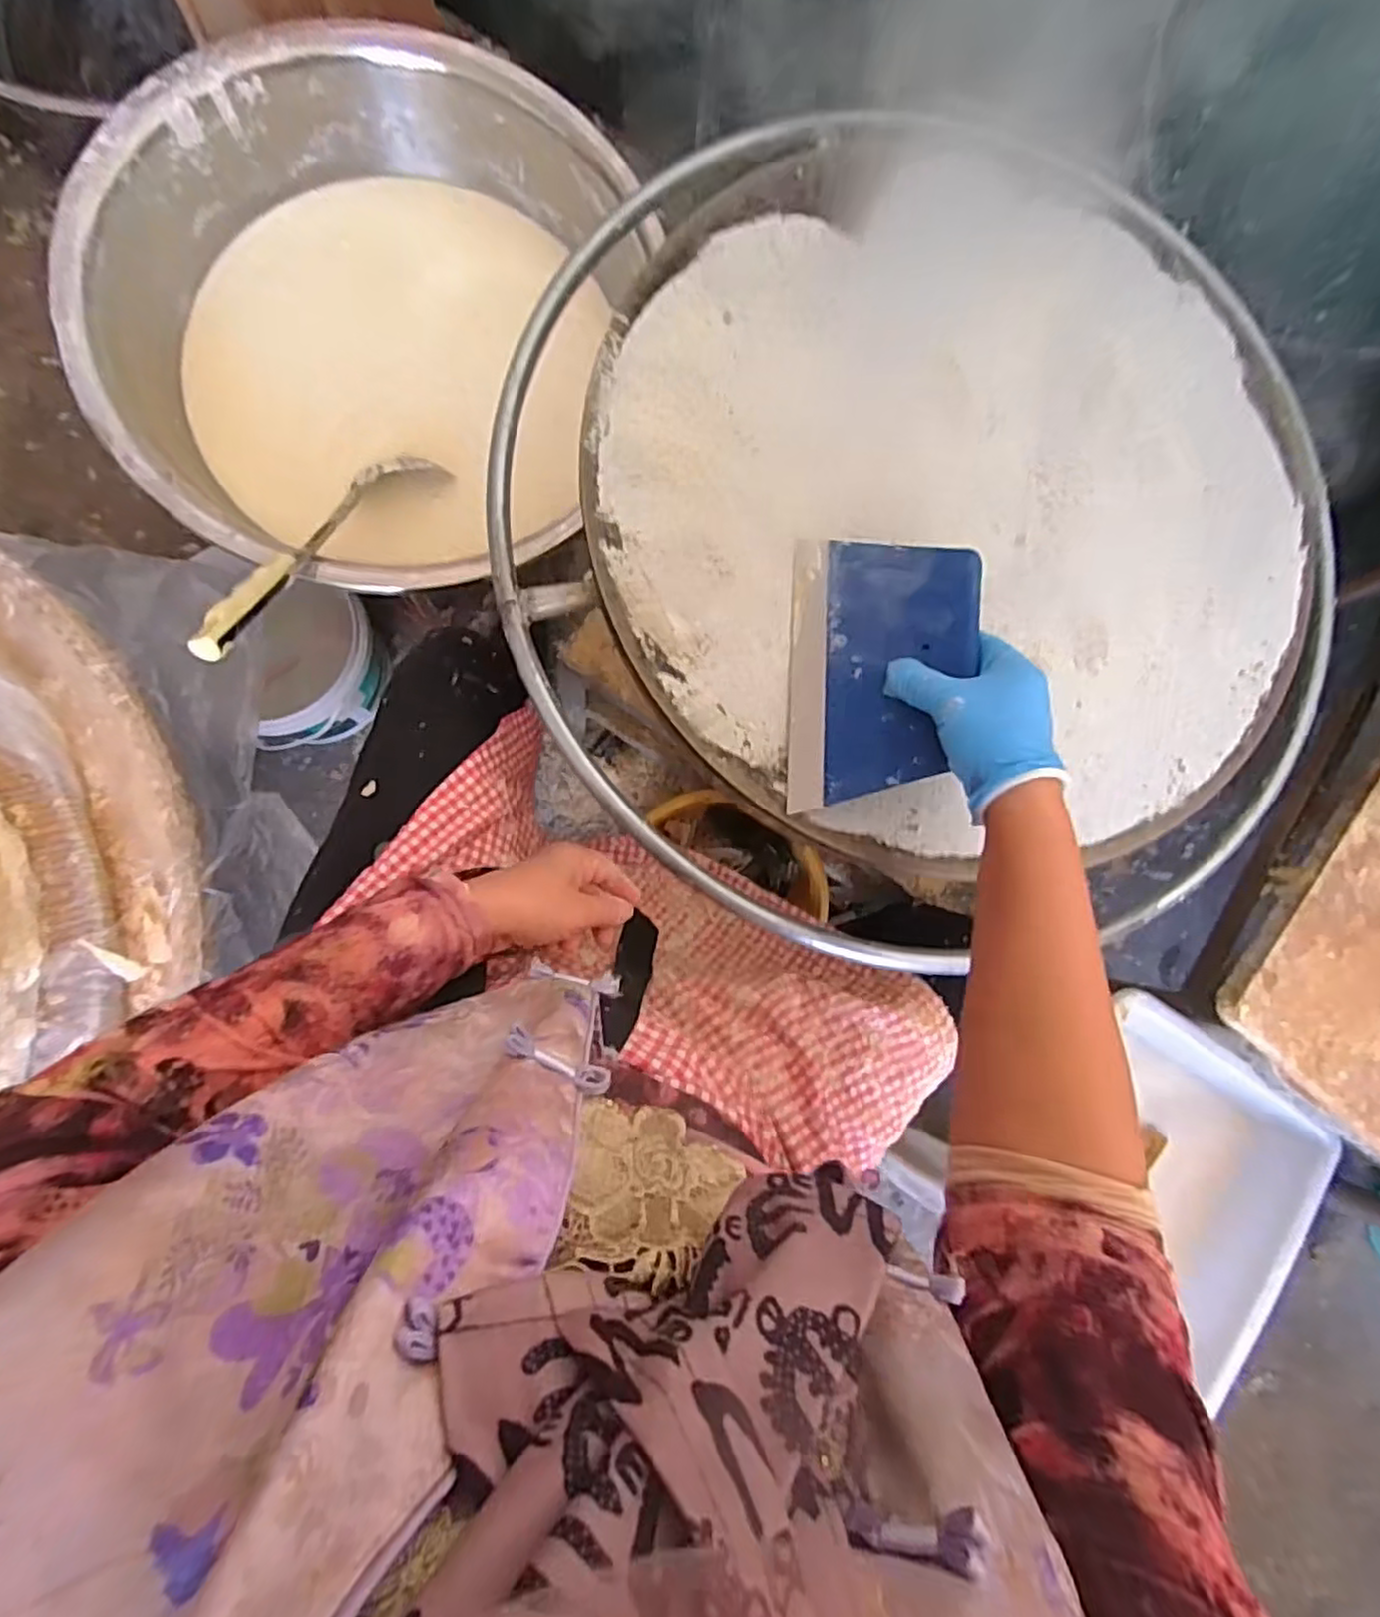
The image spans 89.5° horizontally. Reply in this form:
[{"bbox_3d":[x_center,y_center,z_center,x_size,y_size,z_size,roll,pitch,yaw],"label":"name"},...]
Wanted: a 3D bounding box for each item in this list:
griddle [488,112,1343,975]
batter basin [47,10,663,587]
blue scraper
[{"bbox_3d":[0.199,-0.222,0.552,0.684,0.054,0.632,1,86,-7],"label":"griddle"},{"bbox_3d":[-0.330,-0.482,0.741,0.479,0.203,0.522,1,86,-7],"label":"batter basin"},{"bbox_3d":[0.127,-0.096,0.470,0.124,0.010,0.183,-1,83,27],"label":"blue scraper"}]

